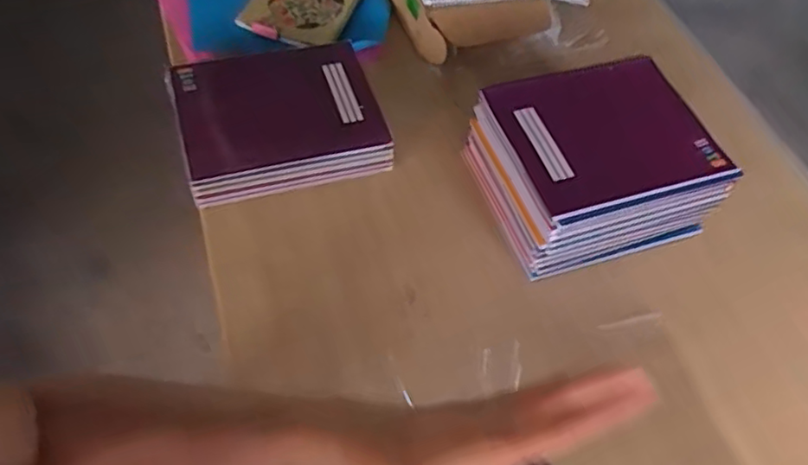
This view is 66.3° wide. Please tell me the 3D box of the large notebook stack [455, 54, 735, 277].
[{"bbox_3d":[0.230,-0.083,0.772,0.252,0.119,0.212,-13,59,-13],"label":"large notebook stack"}]

